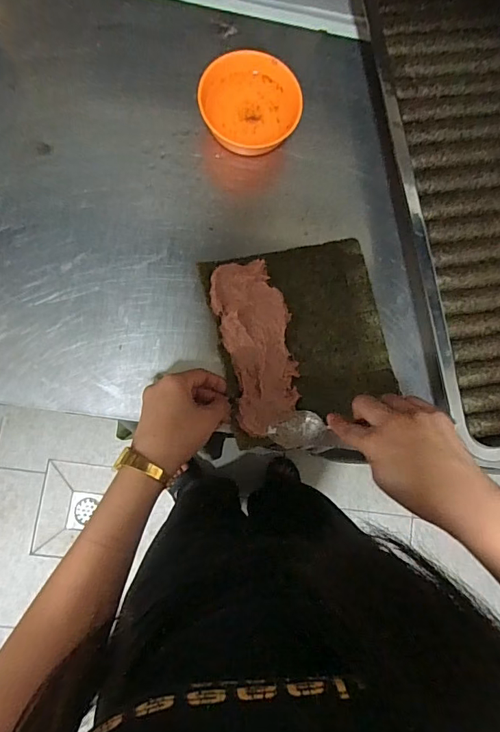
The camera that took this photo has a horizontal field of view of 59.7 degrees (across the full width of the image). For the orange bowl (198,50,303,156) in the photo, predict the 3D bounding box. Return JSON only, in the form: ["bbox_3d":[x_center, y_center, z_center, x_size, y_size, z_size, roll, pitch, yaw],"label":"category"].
[{"bbox_3d":[0.000,-0.278,0.469,0.104,0.040,0.093,10,83,-6],"label":"orange bowl"}]

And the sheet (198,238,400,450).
[{"bbox_3d":[0.056,-0.031,0.460,0.177,0.016,0.193,-11,85,-8],"label":"sheet"}]

